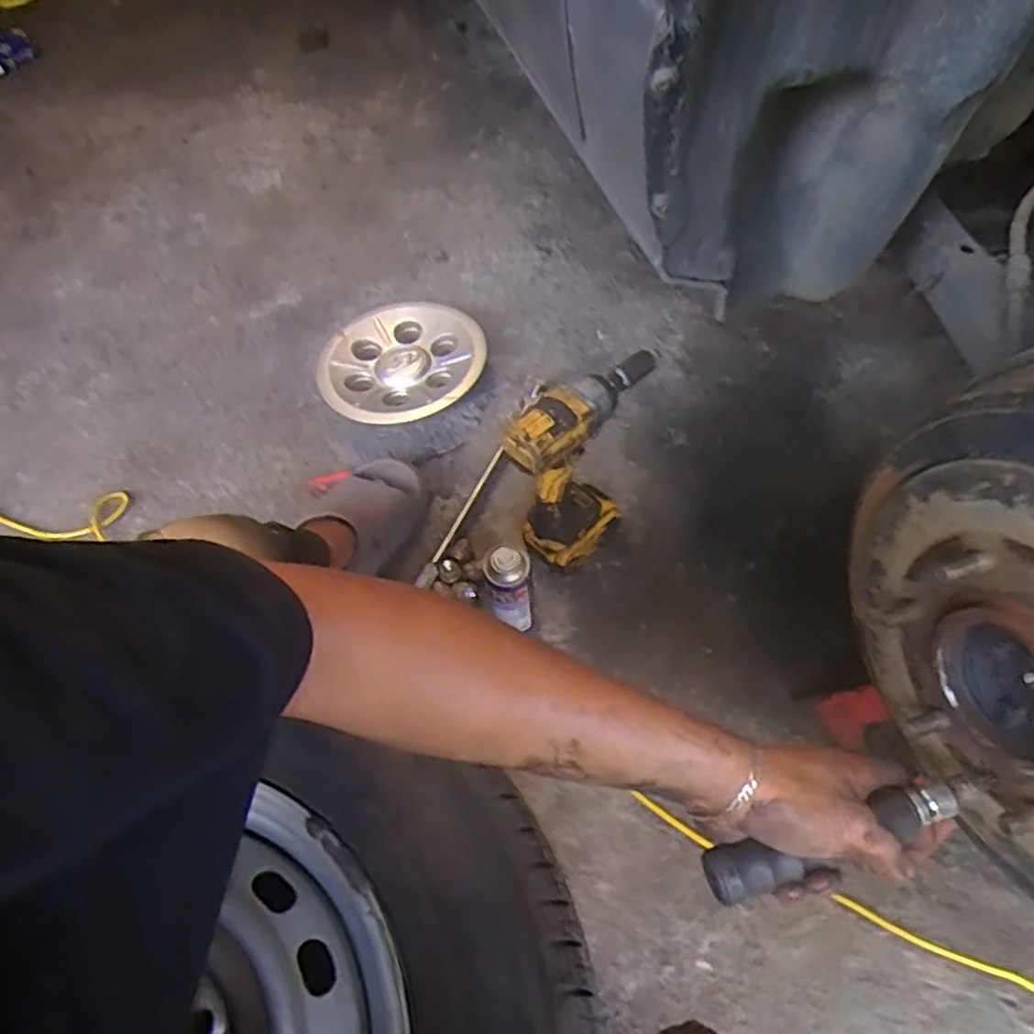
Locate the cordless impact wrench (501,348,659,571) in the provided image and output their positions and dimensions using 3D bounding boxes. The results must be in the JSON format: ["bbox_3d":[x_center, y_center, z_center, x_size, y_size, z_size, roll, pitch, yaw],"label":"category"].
[{"bbox_3d":[0.081,-0.072,0.832,0.097,0.246,0.208,23,61,17],"label":"cordless impact wrench"}]

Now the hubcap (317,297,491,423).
[{"bbox_3d":[-0.167,-0.242,1.076,0.260,0.048,0.272,-5,49,6],"label":"hubcap"}]

